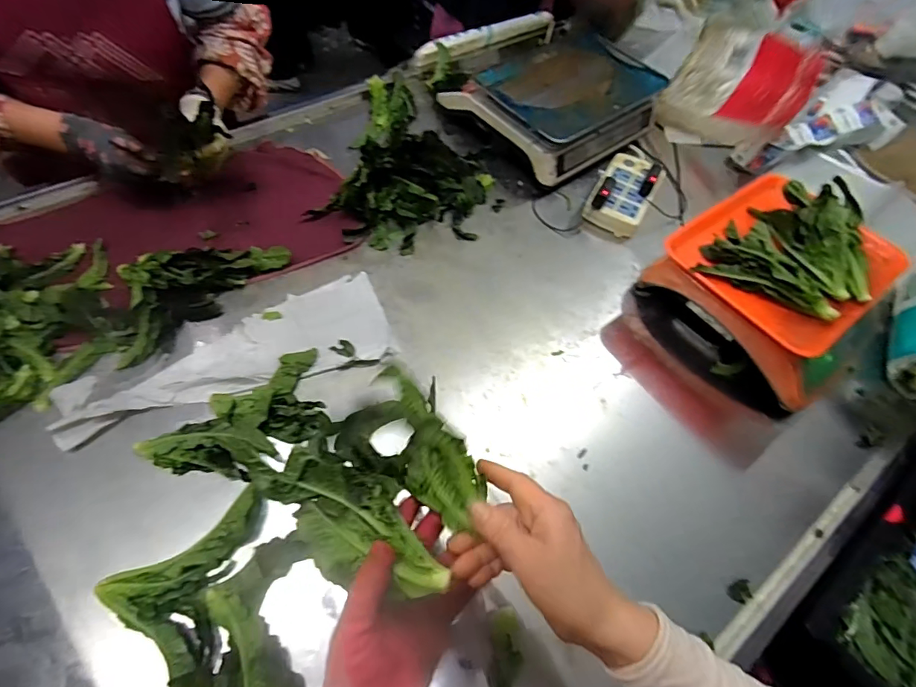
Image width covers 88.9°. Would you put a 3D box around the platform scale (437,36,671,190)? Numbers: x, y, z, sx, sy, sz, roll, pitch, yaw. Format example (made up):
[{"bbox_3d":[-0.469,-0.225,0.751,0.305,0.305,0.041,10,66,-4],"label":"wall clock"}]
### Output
[{"bbox_3d":[0.194,-0.472,0.914,0.327,0.103,0.274,-33,66,-22],"label":"platform scale"}]

